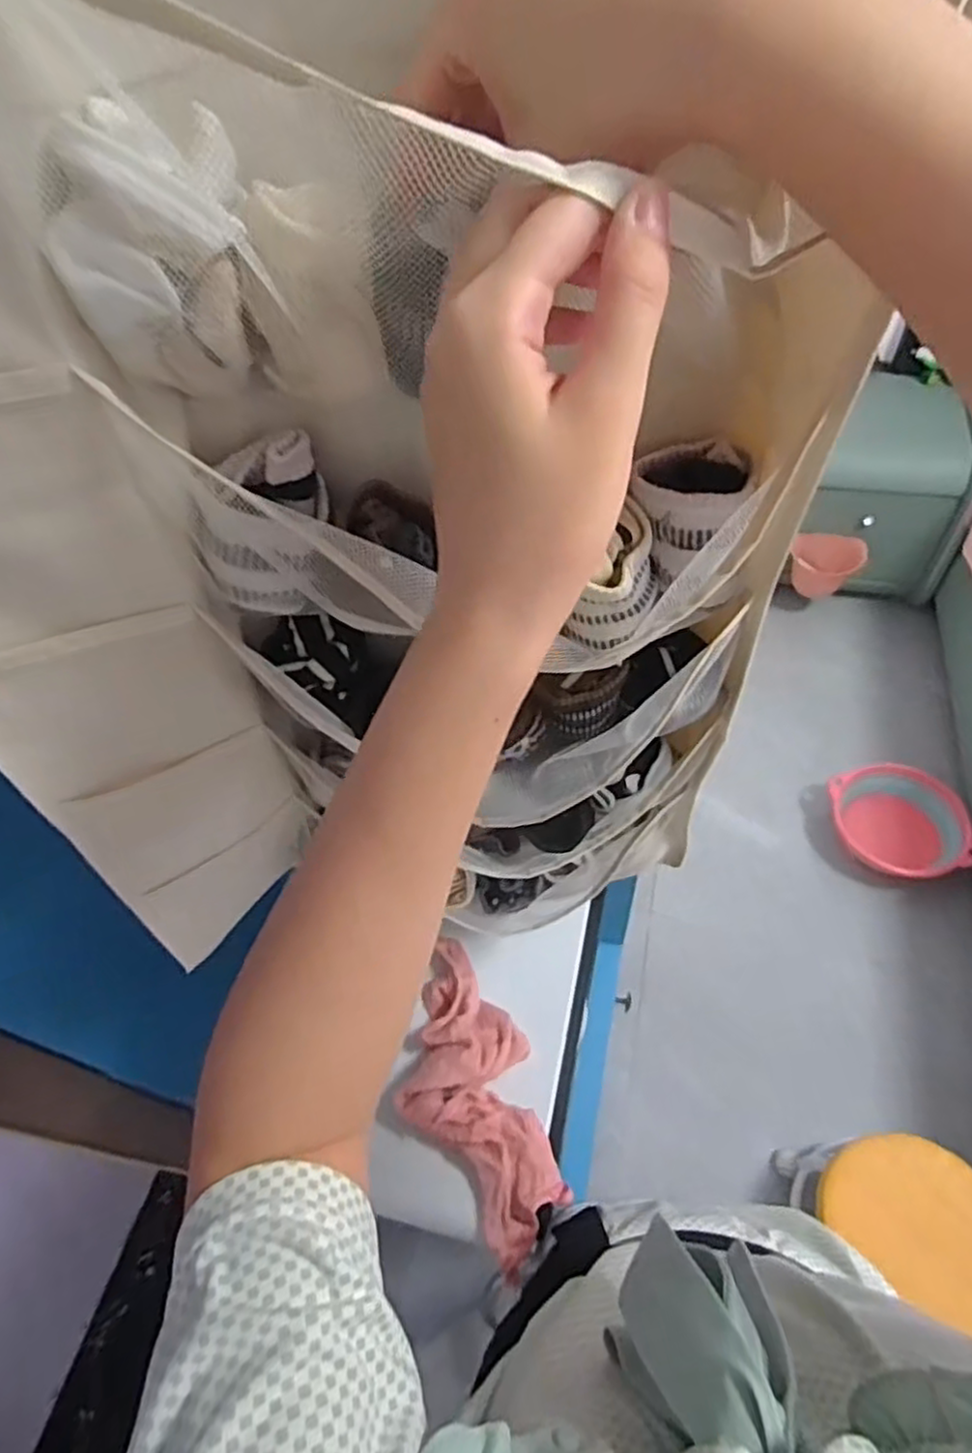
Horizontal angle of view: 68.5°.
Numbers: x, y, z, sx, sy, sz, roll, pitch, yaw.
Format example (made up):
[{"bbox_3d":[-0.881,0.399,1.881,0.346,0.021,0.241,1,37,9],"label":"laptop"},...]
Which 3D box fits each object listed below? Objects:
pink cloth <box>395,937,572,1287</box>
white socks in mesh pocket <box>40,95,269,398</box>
[{"bbox_3d":[-0.008,0.270,0.538,0.102,0.034,0.204,-33,57,-17],"label":"pink cloth"},{"bbox_3d":[-0.108,-0.159,0.242,0.062,0.079,0.031,-19,54,-9],"label":"white socks in mesh pocket"}]

